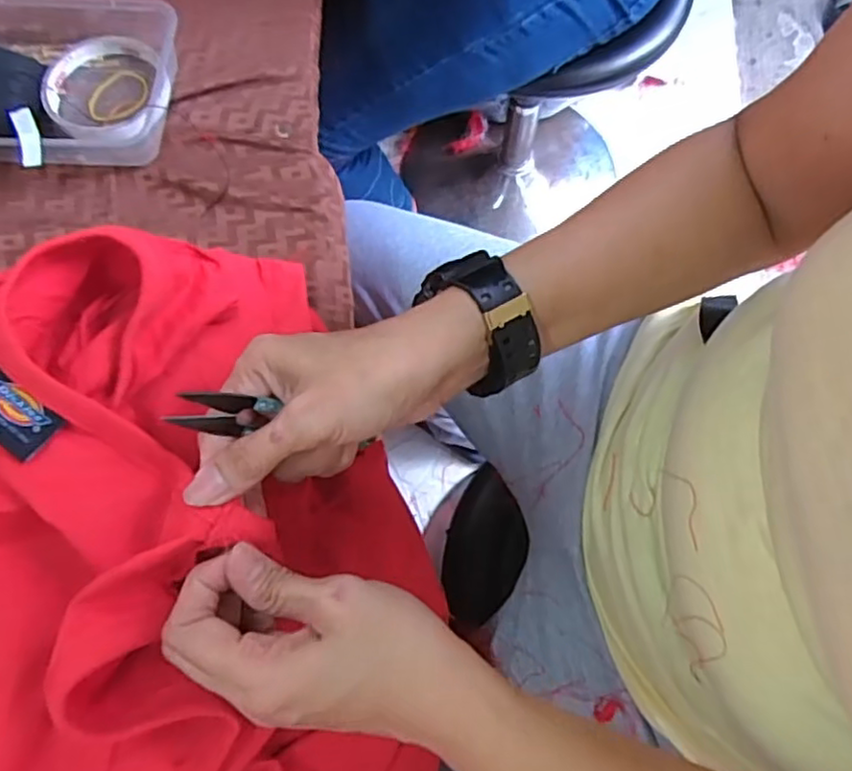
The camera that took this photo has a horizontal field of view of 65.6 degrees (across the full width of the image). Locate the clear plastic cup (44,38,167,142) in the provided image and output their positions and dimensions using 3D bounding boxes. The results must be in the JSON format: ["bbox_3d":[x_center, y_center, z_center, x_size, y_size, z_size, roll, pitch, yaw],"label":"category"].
[{"bbox_3d":[-0.224,-0.209,0.467,0.084,0.018,0.094,-20,76,-4],"label":"clear plastic cup"}]

